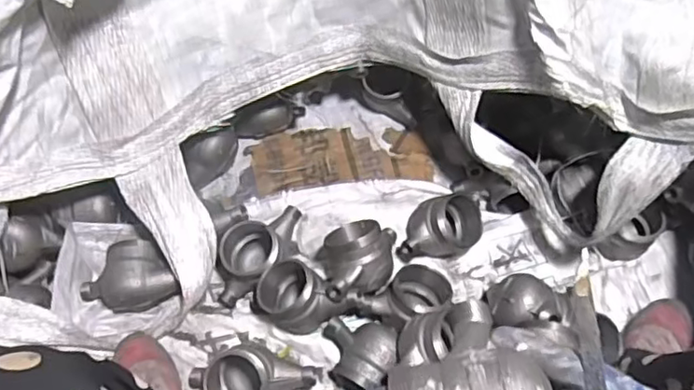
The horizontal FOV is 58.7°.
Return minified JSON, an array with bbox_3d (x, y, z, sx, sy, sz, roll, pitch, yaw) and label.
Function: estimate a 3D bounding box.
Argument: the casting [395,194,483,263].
[{"bbox_3d":[0.131,0.042,0.882,0.123,0.078,0.087,-9,58,-5],"label":"casting"}]

